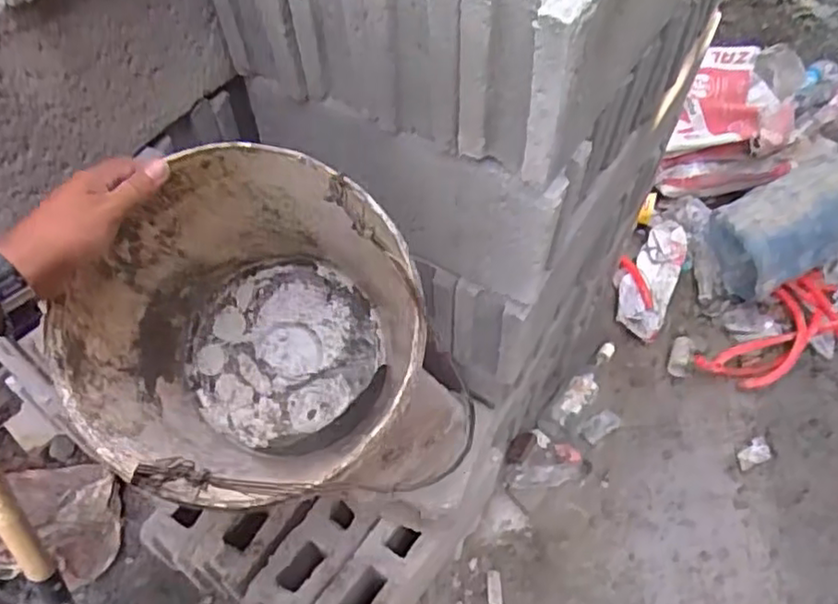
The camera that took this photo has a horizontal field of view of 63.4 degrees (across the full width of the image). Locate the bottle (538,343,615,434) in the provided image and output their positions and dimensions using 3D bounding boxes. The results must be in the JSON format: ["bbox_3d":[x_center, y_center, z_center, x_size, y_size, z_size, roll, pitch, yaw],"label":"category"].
[{"bbox_3d":[0.390,0.191,1.584,0.073,0.071,0.290,36,62,24],"label":"bottle"}]

